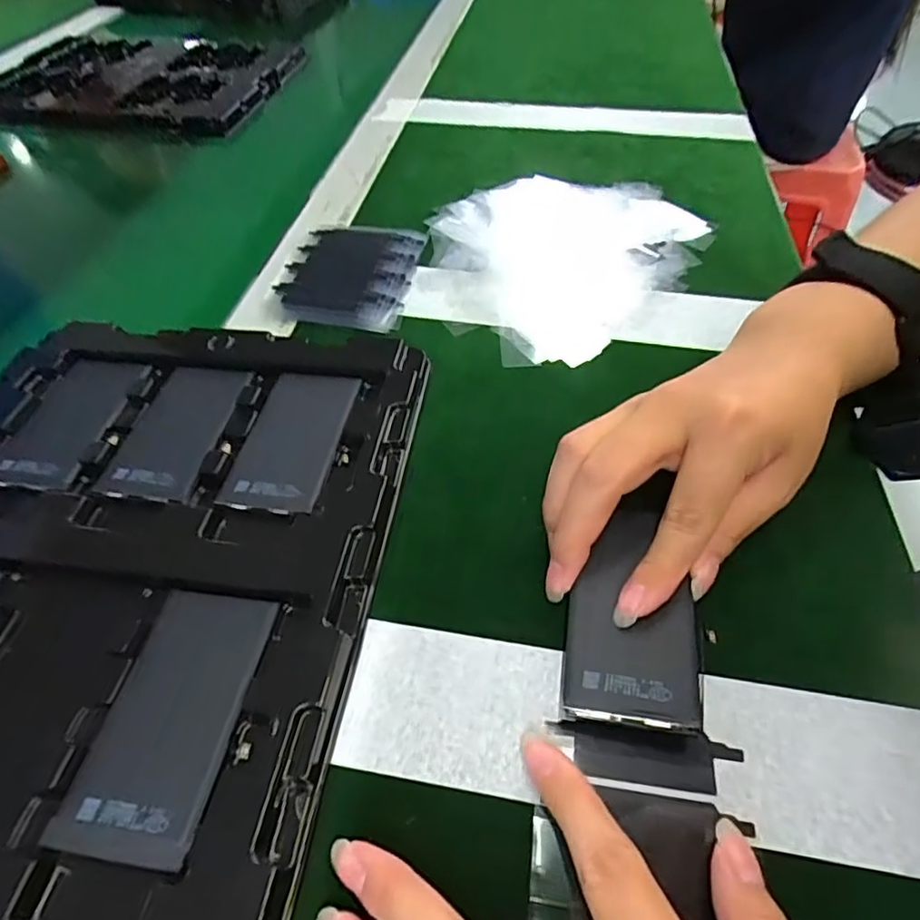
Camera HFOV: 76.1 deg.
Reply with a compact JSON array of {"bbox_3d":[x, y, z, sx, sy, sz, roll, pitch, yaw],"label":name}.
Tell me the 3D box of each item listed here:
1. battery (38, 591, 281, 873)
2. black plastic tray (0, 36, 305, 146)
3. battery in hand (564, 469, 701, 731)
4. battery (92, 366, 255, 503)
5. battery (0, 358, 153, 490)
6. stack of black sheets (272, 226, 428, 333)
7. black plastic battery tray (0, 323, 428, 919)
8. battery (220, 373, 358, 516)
[{"bbox_3d":[-0.096,0.084,0.198,0.044,0.006,0.083,6,51,5],"label":"battery"},{"bbox_3d":[-0.317,-0.370,0.575,0.278,0.026,0.242,10,51,7],"label":"black plastic tray"},{"bbox_3d":[0.065,0.048,0.217,0.044,0.008,0.093,10,54,7],"label":"battery in hand"},{"bbox_3d":[-0.132,-0.017,0.279,0.047,0.009,0.081,6,51,5],"label":"battery"},{"bbox_3d":[-0.190,-0.020,0.285,0.047,0.008,0.078,11,52,9],"label":"battery"},{"bbox_3d":[-0.066,-0.117,0.360,0.075,0.008,0.096,7,51,6],"label":"stack of black sheets"},{"bbox_3d":[-0.139,0.038,0.230,0.211,0.017,0.269,7,50,4],"label":"black plastic battery tray"},{"bbox_3d":[-0.077,-0.011,0.273,0.046,0.009,0.081,8,51,6],"label":"battery"}]

